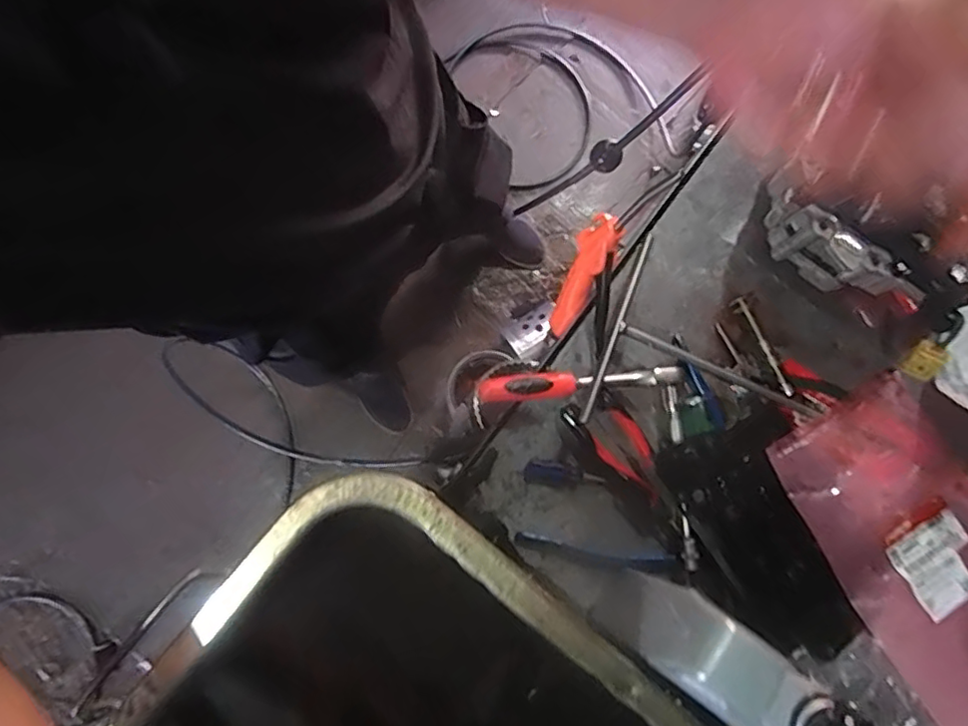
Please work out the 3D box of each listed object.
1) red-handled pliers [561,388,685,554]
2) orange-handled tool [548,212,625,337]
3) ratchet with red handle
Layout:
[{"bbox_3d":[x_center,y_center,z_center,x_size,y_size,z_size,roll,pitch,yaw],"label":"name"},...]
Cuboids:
[{"bbox_3d":[0.141,0.095,0.558,0.049,0.027,0.161,-37,84,-6],"label":"red-handled pliers"},{"bbox_3d":[0.090,-0.081,0.580,0.035,0.141,0.024,26,47,3],"label":"orange-handled tool"},{"bbox_3d":[0.089,0.018,0.555,0.191,0.027,0.023,-4,79,-15],"label":"ratchet with red handle"}]

